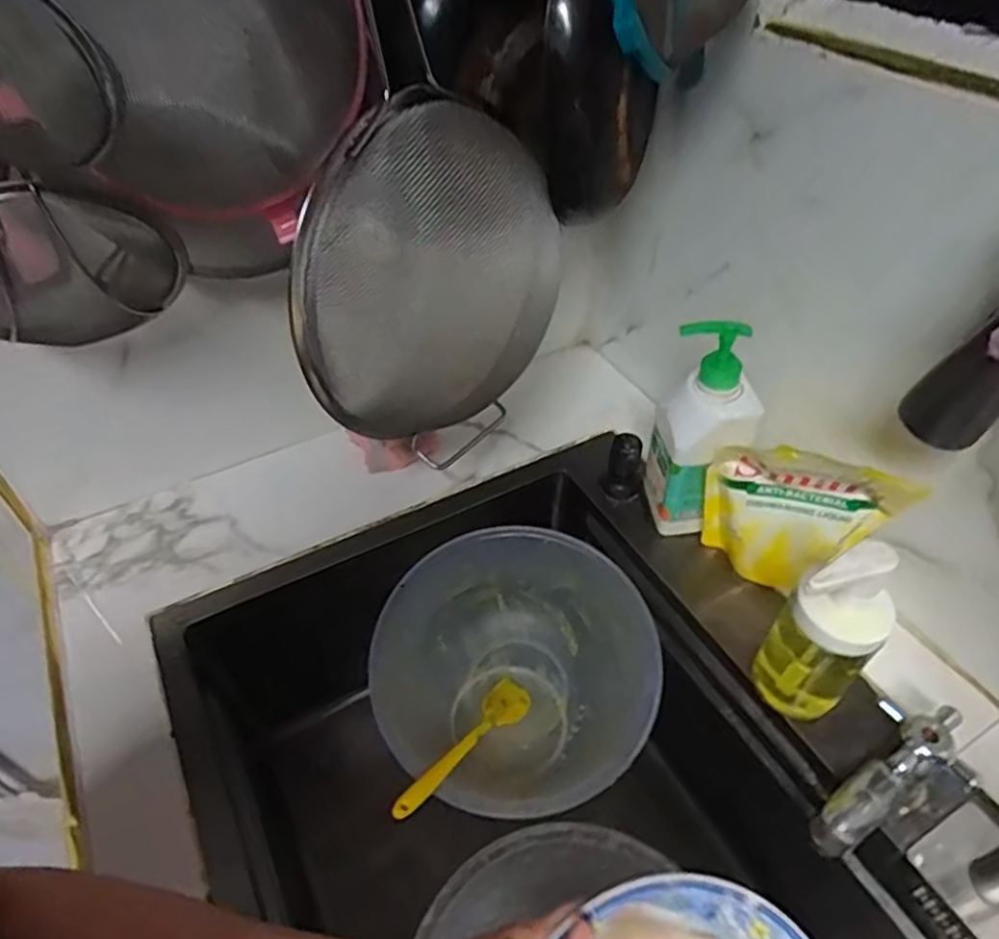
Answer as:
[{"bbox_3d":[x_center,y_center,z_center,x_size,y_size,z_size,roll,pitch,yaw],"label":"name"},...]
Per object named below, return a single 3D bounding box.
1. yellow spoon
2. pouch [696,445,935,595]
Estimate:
[{"bbox_3d":[-0.024,0.230,0.574,0.035,0.014,0.213,24,17,22],"label":"yellow spoon"},{"bbox_3d":[0.225,0.036,0.517,0.130,0.151,0.036,16,47,15],"label":"pouch"}]

